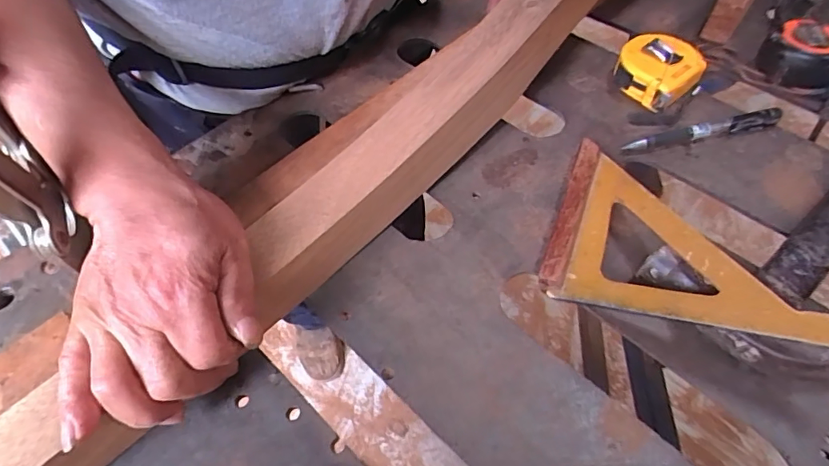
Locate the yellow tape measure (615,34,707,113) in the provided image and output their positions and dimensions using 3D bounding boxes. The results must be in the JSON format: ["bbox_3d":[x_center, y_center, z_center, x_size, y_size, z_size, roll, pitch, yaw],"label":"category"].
[{"bbox_3d":[0.222,-0.151,0.447,0.072,0.031,0.069,-35,60,-20],"label":"yellow tape measure"}]

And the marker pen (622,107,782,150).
[{"bbox_3d":[0.251,-0.089,0.419,0.139,0.017,0.021,-11,55,-5],"label":"marker pen"}]

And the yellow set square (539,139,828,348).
[{"bbox_3d":[0.147,0.021,0.303,0.106,0.018,0.215,-33,45,-5],"label":"yellow set square"}]

